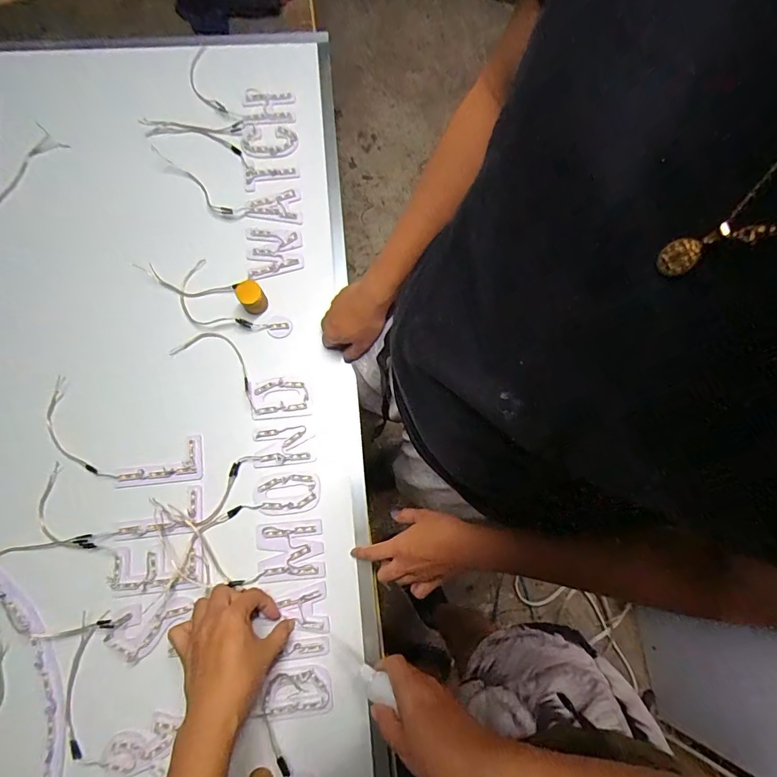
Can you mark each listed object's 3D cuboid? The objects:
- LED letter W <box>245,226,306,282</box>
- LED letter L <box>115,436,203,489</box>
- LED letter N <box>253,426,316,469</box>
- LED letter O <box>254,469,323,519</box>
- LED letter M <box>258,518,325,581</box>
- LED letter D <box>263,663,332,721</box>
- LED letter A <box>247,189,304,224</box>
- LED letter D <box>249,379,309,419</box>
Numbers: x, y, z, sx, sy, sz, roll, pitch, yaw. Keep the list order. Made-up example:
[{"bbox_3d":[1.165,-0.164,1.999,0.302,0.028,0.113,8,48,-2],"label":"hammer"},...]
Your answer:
[{"bbox_3d":[-0.165,-0.201,0.627,0.078,0.008,0.074,-9,79,-6],"label":"LED letter W"},{"bbox_3d":[-0.293,0.094,0.556,0.104,0.005,0.055,-6,79,-5],"label":"LED letter L"},{"bbox_3d":[-0.138,0.075,0.566,0.074,0.004,0.047,-7,79,-6],"label":"LED letter N"},{"bbox_3d":[-0.129,0.134,0.556,0.083,0.004,0.055,-13,80,-7],"label":"LED letter O"},{"bbox_3d":[-0.123,0.203,0.546,0.079,0.006,0.068,-3,79,-5],"label":"LED letter M"},{"bbox_3d":[-0.107,0.355,0.509,0.079,0.004,0.053,-6,79,-6],"label":"LED letter D"},{"bbox_3d":[-0.168,-0.265,0.635,0.078,0.005,0.055,-5,79,-5],"label":"LED letter A"},{"bbox_3d":[-0.147,0.010,0.581,0.075,0.011,0.047,-12,80,-7],"label":"LED letter D"}]

